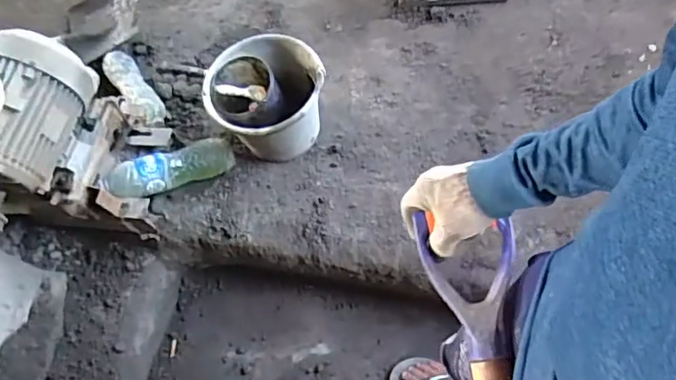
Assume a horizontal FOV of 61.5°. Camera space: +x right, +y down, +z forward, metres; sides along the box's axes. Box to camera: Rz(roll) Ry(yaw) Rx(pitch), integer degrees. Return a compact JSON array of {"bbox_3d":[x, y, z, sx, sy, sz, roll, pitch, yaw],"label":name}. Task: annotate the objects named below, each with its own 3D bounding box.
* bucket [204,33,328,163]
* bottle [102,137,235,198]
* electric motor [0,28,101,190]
[{"bbox_3d":[-0.162,-0.203,1.340,0.257,0.194,0.242,-2,64,5],"label":"bucket"},{"bbox_3d":[-0.384,-0.051,1.310,0.299,0.067,0.084,-18,62,-29],"label":"bottle"},{"bbox_3d":[-0.629,-0.165,1.115,0.183,0.236,0.294,18,67,14],"label":"electric motor"}]

